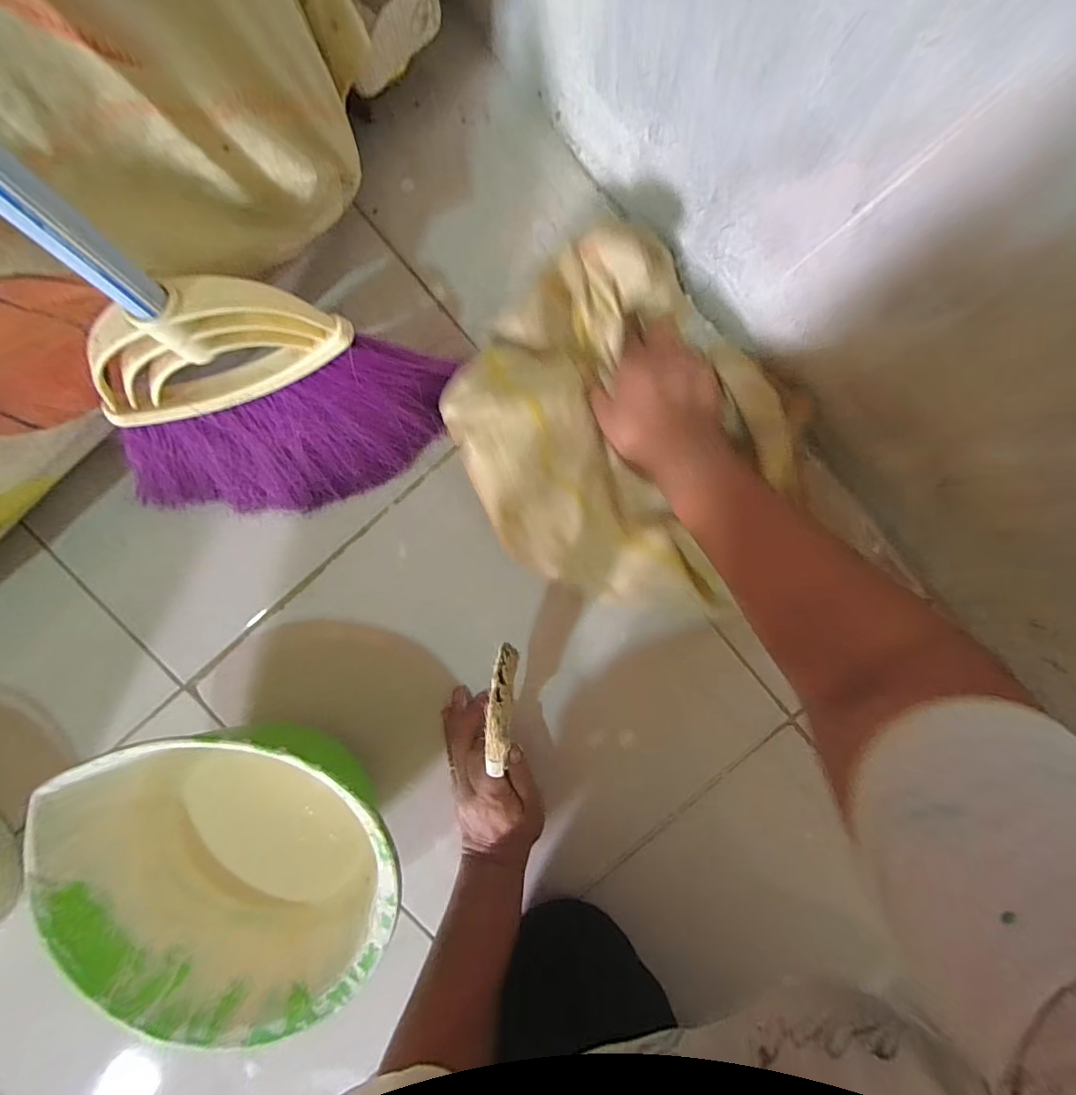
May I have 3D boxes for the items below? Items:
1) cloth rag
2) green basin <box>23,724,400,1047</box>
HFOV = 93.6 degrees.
[{"bbox_3d":[0.076,-0.094,0.422,0.277,0.075,0.260,45,91,-5],"label":"cloth rag"},{"bbox_3d":[-0.219,0.234,0.413,0.224,0.145,0.226,0,94,-3],"label":"green basin"}]

